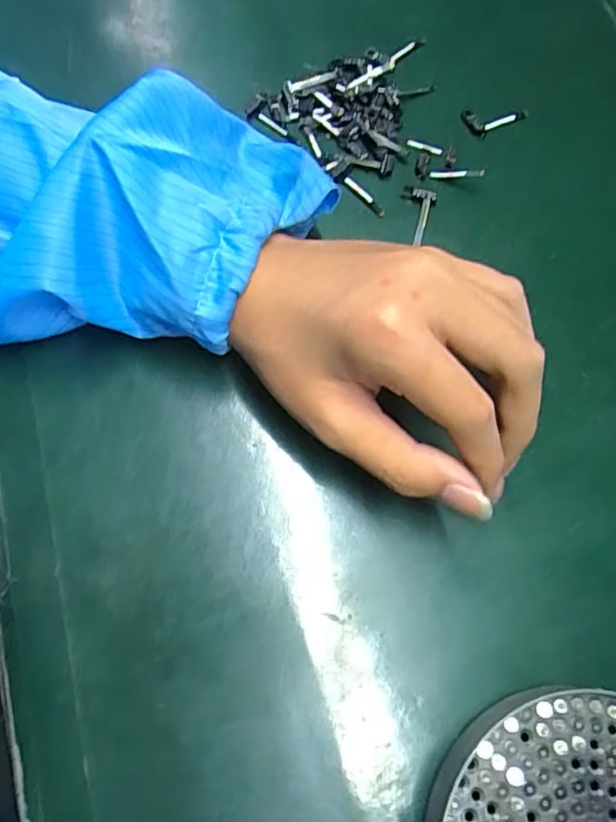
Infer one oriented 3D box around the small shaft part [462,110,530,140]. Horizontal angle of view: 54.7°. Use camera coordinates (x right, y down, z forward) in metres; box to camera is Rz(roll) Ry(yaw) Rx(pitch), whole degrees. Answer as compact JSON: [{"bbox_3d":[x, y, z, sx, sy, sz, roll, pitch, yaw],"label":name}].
[{"bbox_3d":[0.105,-0.159,0.326,0.040,0.004,0.015,-12,69,-7],"label":"small shaft part"}]

